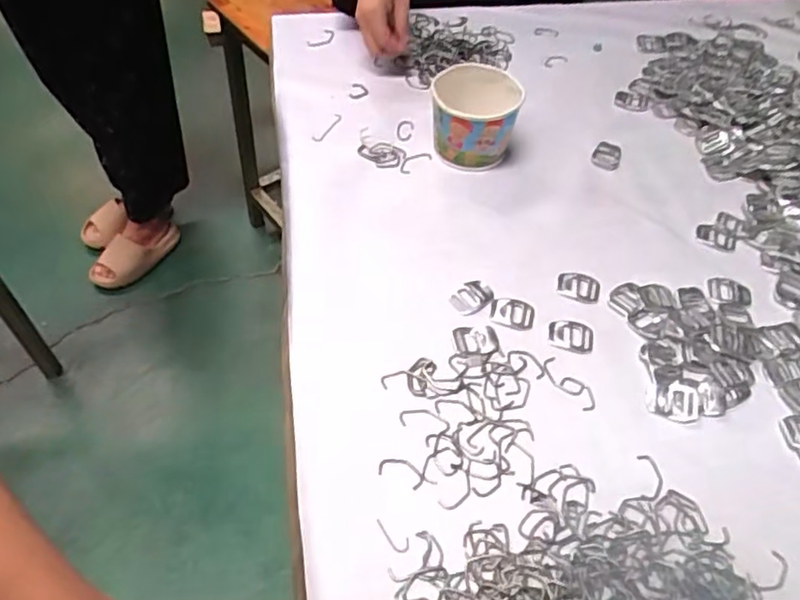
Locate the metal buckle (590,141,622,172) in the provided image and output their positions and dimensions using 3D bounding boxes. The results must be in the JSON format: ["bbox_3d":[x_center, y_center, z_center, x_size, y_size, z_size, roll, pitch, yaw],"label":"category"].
[{"bbox_3d":[0.229,-0.158,0.700,0.030,0.008,0.042,18,55,13],"label":"metal buckle"}]

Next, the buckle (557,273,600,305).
[{"bbox_3d":[0.165,-0.011,0.583,0.038,0.006,0.029,15,54,11],"label":"buckle"}]

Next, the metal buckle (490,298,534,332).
[{"bbox_3d":[0.100,0.013,0.561,0.037,0.004,0.030,12,53,8],"label":"metal buckle"}]

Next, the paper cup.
[{"bbox_3d":[0.079,-0.195,0.670,0.090,0.075,0.094,1,53,1],"label":"paper cup"}]

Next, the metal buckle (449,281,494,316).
[{"bbox_3d":[0.066,-0.001,0.568,0.041,0.004,0.028,-32,59,-22],"label":"metal buckle"}]

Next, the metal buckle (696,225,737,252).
[{"bbox_3d":[0.317,-0.063,0.632,0.038,0.004,0.026,28,57,19],"label":"metal buckle"}]

